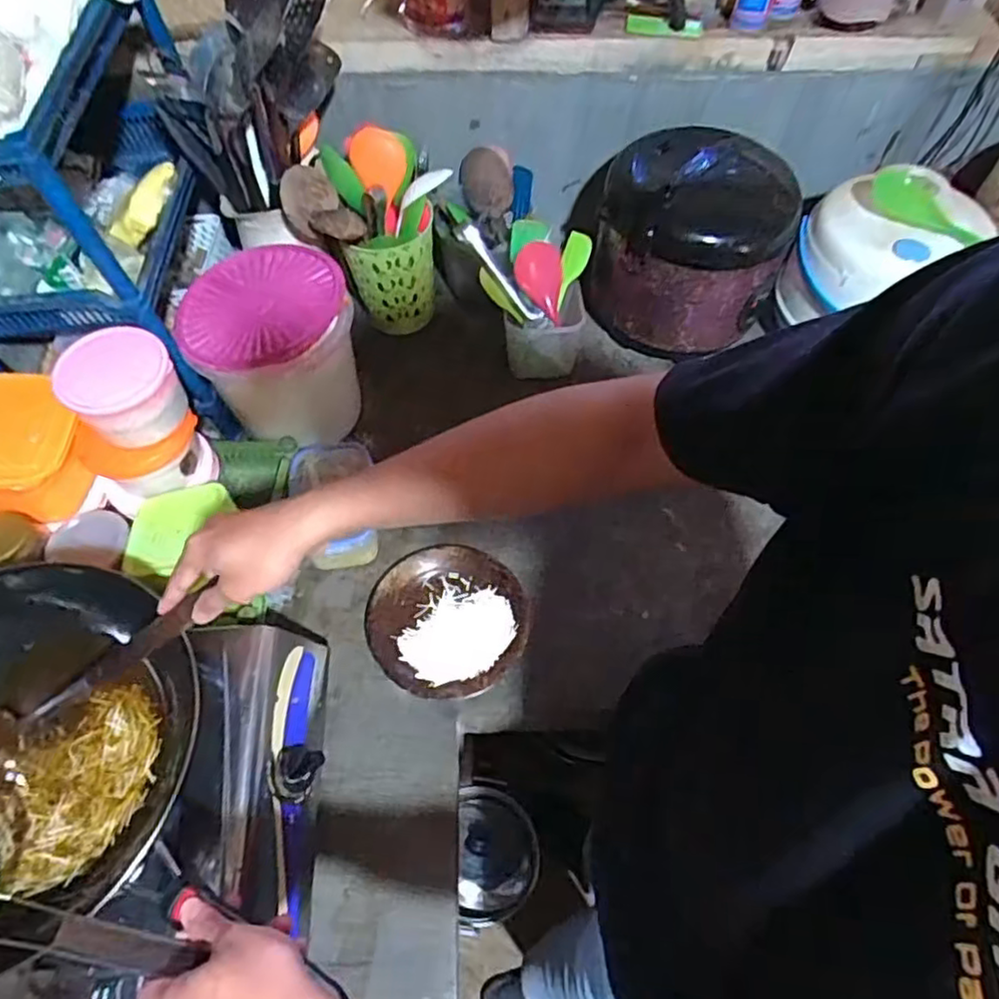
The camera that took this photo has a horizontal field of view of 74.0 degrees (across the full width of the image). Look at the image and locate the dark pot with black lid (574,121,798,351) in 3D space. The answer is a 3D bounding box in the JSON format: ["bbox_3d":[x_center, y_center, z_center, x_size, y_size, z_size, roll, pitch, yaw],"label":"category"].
[{"bbox_3d":[0.276,-0.377,0.970,0.252,0.226,0.277,0,60,0],"label":"dark pot with black lid"}]

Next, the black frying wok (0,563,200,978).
[{"bbox_3d":[-0.426,0.191,0.554,0.289,0.101,0.270,10,60,5],"label":"black frying wok"}]

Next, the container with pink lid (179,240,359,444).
[{"bbox_3d":[-0.293,-0.199,0.875,0.195,0.177,0.195,0,60,0],"label":"container with pink lid"}]

